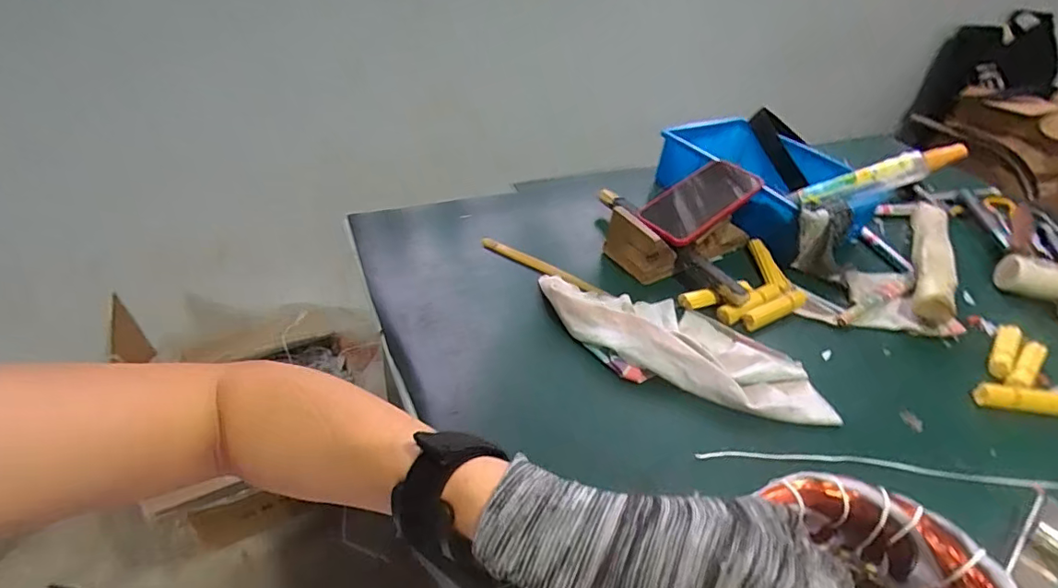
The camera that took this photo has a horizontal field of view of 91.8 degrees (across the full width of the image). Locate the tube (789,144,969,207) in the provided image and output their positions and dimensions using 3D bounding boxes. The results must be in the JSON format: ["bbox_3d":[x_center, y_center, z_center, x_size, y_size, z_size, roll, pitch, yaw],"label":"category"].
[{"bbox_3d":[0.490,-0.166,0.729,0.207,0.039,0.029,-15,28,31],"label":"tube"}]

